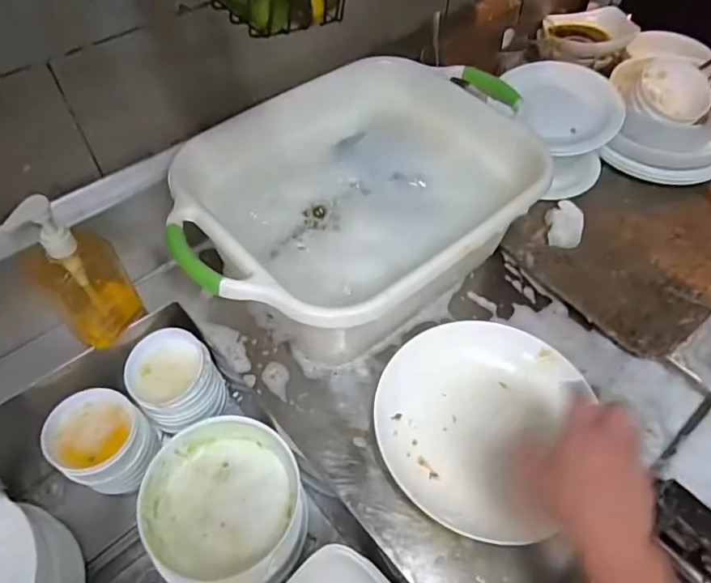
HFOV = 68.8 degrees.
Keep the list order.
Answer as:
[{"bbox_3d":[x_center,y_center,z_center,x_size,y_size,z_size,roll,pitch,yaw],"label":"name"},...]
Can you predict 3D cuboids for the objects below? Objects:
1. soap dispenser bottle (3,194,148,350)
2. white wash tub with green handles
[{"bbox_3d":[-0.326,-0.028,0.610,0.089,0.219,0.075,-31,60,-21],"label":"soap dispenser bottle"},{"bbox_3d":[0.007,-0.112,0.684,0.468,0.164,0.350,-34,61,-22],"label":"white wash tub with green handles"}]

